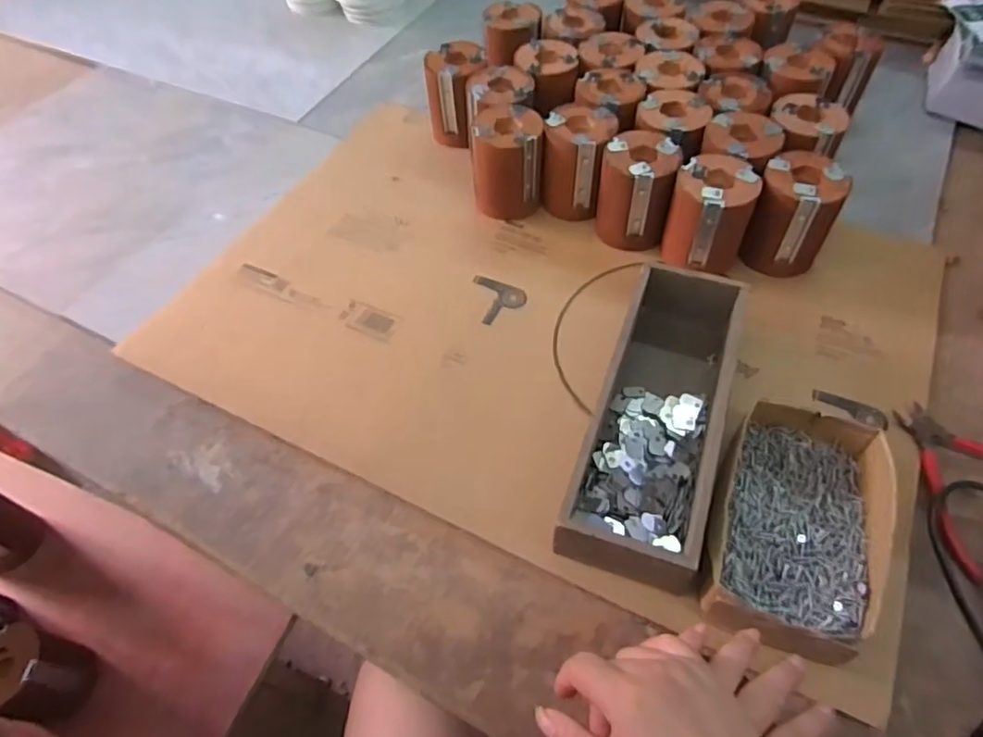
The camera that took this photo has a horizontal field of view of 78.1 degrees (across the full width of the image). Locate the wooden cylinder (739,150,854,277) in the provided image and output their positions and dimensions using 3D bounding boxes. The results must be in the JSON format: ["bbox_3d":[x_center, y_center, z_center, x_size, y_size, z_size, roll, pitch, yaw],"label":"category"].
[{"bbox_3d":[0.308,-0.153,0.617,0.074,0.106,0.078,28,61,22],"label":"wooden cylinder"}]

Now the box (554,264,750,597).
[{"bbox_3d":[0.143,0.039,0.514,0.100,0.060,0.290,16,57,14],"label":"box"}]

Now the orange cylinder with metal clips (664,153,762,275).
[{"bbox_3d":[0.223,-0.154,0.621,0.078,0.098,0.074,20,58,17],"label":"orange cylinder with metal clips"}]

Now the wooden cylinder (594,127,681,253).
[{"bbox_3d":[0.155,-0.191,0.650,0.076,0.096,0.074,11,56,11],"label":"wooden cylinder"}]

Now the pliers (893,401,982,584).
[{"bbox_3d":[0.382,0.088,0.496,0.115,0.014,0.123,-30,58,-17],"label":"pliers"}]

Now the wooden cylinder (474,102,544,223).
[{"bbox_3d":[0.019,-0.230,0.685,0.078,0.098,0.077,3,55,6],"label":"wooden cylinder"}]

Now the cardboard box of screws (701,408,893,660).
[{"bbox_3d":[0.232,0.117,0.459,0.116,0.047,0.196,17,57,15],"label":"cardboard box of screws"}]

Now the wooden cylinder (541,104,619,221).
[{"bbox_3d":[0.097,-0.229,0.682,0.072,0.100,0.079,11,56,11],"label":"wooden cylinder"}]

